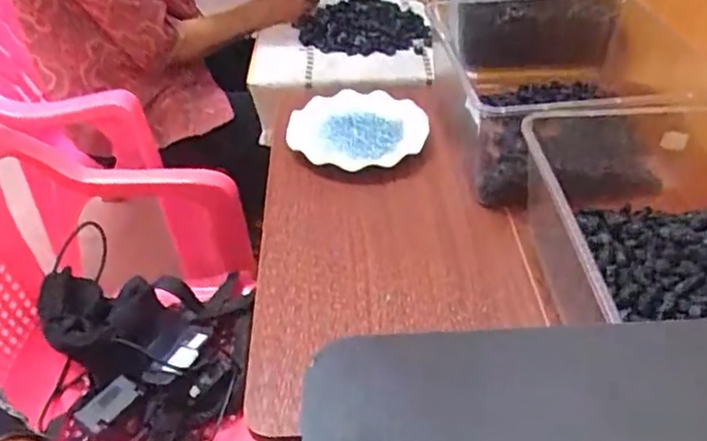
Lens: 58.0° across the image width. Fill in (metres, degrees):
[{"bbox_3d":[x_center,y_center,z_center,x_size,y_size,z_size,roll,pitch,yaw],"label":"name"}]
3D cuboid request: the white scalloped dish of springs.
[{"bbox_3d":[0.008,-0.122,0.853,0.175,0.028,0.164,-2,43,2],"label":"white scalloped dish of springs"}]

